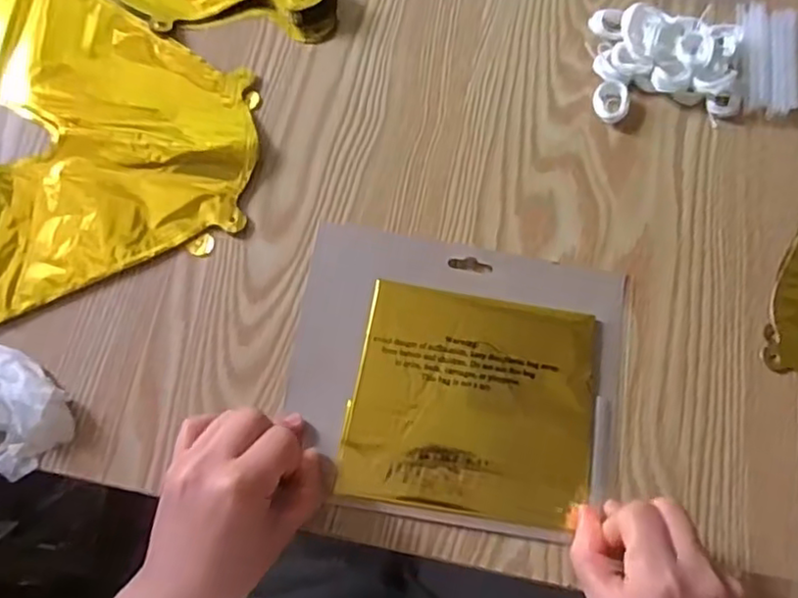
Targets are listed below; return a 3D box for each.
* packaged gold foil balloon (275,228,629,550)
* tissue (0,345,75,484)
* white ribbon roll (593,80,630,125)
[{"bbox_3d":[0.033,0.045,0.389,0.191,0.010,0.164,9,72,3],"label":"packaged gold foil balloon"},{"bbox_3d":[-0.224,0.061,0.367,0.077,0.021,0.058,29,74,9],"label":"tissue"},{"bbox_3d":[0.142,-0.131,0.439,0.025,0.012,0.028,28,74,8],"label":"white ribbon roll"}]

